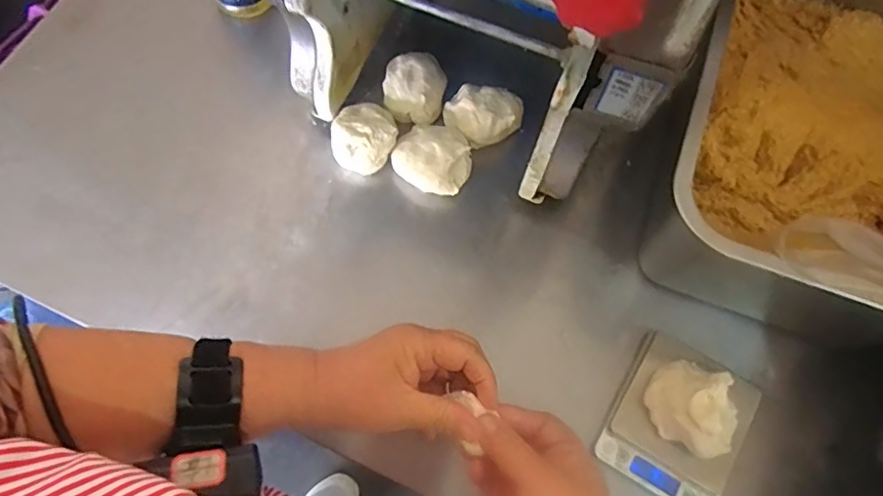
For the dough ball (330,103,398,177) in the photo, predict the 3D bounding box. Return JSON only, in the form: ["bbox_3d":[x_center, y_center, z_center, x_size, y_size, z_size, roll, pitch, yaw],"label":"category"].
[{"bbox_3d":[-0.077,-0.110,0.551,0.063,0.046,0.065,1,69,-3],"label":"dough ball"}]

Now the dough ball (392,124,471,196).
[{"bbox_3d":[-0.008,-0.086,0.547,0.075,0.039,0.062,28,69,10],"label":"dough ball"}]

